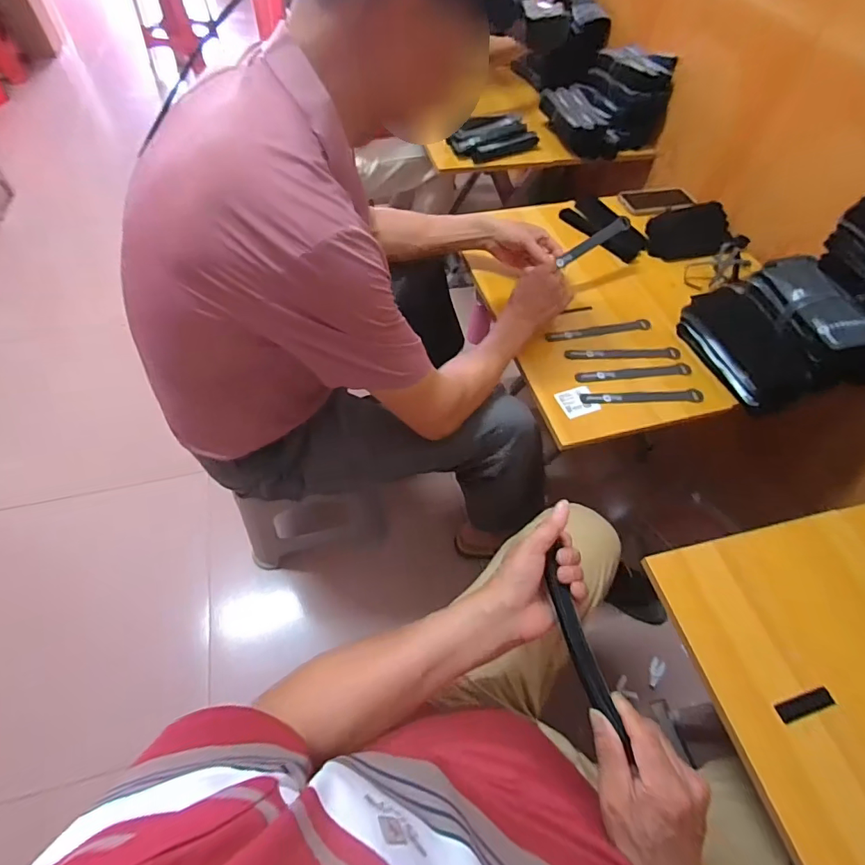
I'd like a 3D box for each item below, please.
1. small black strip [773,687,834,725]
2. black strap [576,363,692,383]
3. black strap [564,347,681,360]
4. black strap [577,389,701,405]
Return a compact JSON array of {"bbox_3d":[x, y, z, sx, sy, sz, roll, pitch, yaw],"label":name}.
[{"bbox_3d":[0.403,0.294,0.502,0.067,0.004,0.017,-13,60,-10],"label":"small black strip"},{"bbox_3d":[0.331,-0.096,0.767,0.194,0.012,0.025,-4,56,-6],"label":"black strap"},{"bbox_3d":[0.323,-0.132,0.786,0.196,0.008,0.027,-3,61,-5],"label":"black strap"},{"bbox_3d":[0.333,-0.055,0.740,0.197,0.010,0.021,-2,56,-5],"label":"black strap"}]

